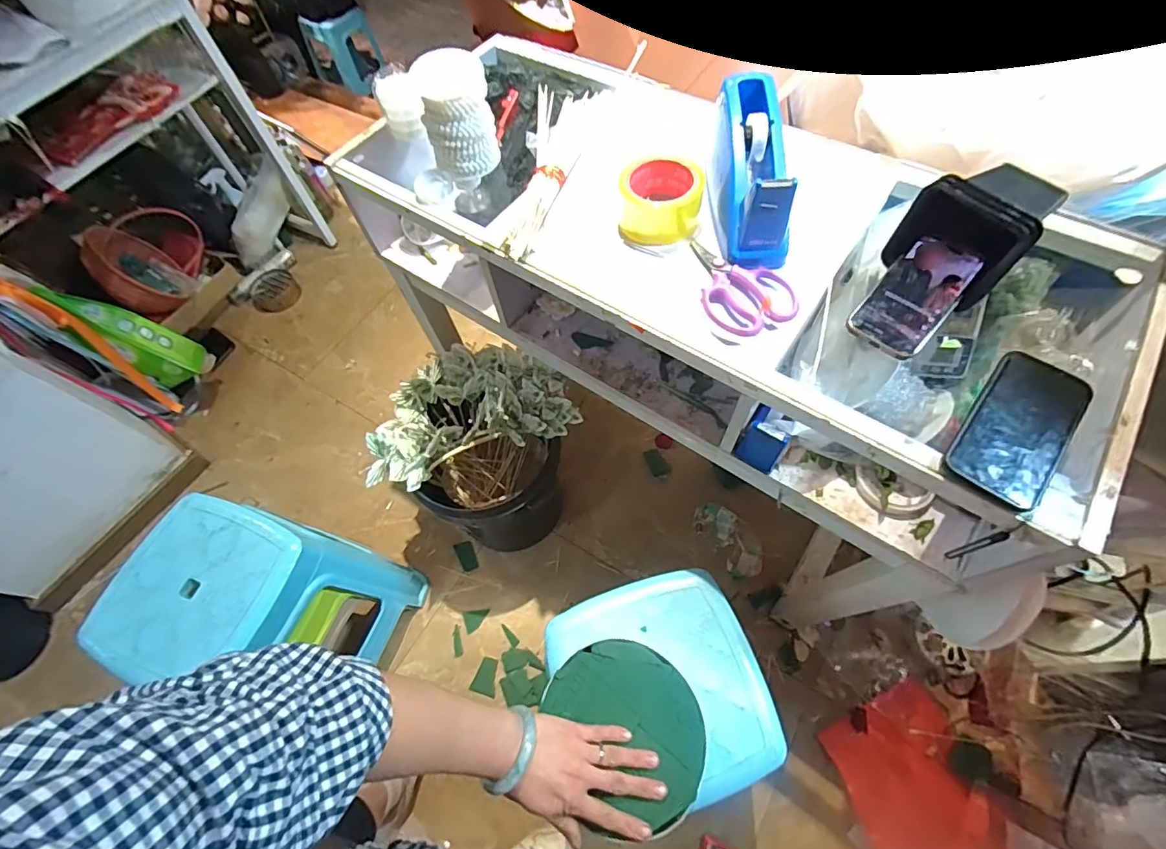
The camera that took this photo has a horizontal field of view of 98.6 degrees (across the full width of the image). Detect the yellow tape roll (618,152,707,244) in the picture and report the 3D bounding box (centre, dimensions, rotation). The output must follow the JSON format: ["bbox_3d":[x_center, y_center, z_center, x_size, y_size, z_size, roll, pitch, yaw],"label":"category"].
[{"bbox_3d":[0.095,-0.278,0.611,0.094,0.061,0.094,-3,63,5],"label":"yellow tape roll"}]

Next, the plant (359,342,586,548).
[{"bbox_3d":[-0.196,0.087,1.103,0.322,0.441,0.330,29,70,19],"label":"plant"}]

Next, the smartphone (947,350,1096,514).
[{"bbox_3d":[0.400,0.000,0.460,0.075,0.015,0.159,34,72,21],"label":"smartphone"}]

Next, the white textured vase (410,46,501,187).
[{"bbox_3d":[-0.163,-0.401,0.661,0.092,0.135,0.077,-23,63,-5],"label":"white textured vase"}]

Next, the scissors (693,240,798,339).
[{"bbox_3d":[0.166,-0.158,0.564,0.093,0.016,0.148,-33,64,-10],"label":"scissors"}]

